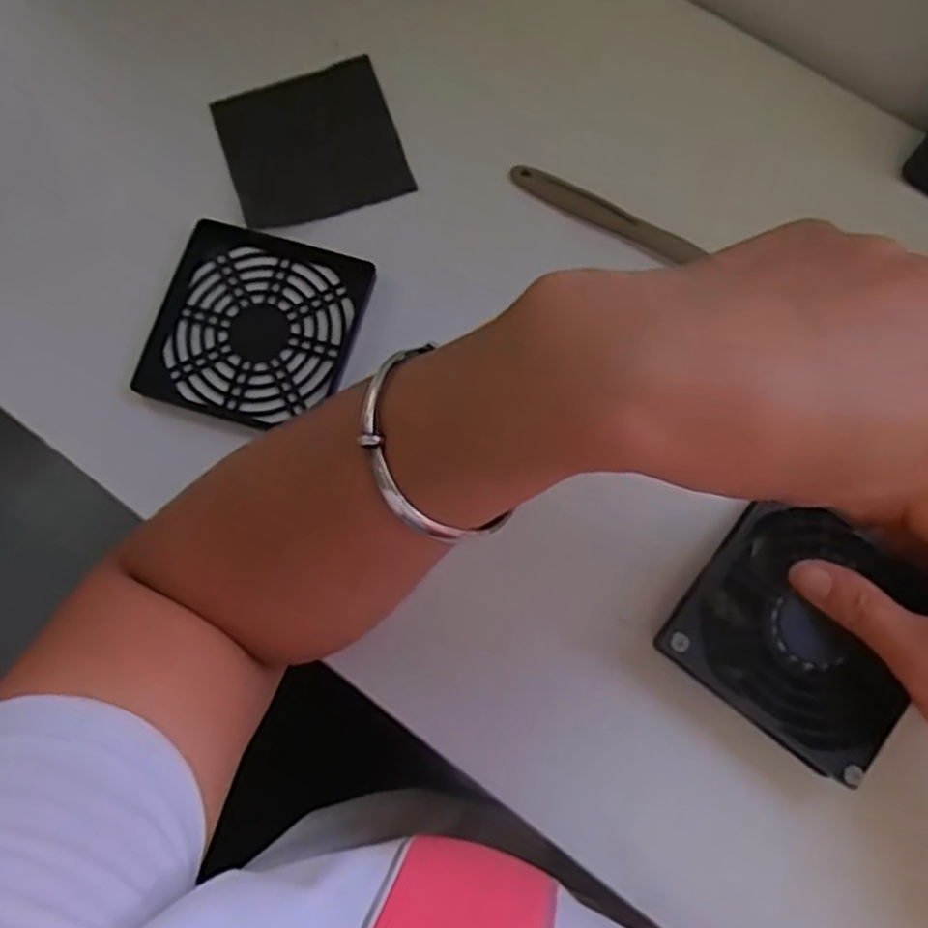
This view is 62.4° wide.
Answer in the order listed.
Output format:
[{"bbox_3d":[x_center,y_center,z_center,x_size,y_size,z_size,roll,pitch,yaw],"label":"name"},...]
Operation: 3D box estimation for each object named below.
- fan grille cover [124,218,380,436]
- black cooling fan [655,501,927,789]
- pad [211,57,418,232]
[{"bbox_3d":[-0.105,-0.070,0.395,0.098,0.014,0.099,16,76,5],"label":"fan grille cover"},{"bbox_3d":[0.147,0.068,0.332,0.093,0.028,0.099,37,79,9],"label":"black cooling fan"},{"bbox_3d":[-0.082,-0.173,0.414,0.090,0.005,0.089,-19,76,-4],"label":"pad"}]

